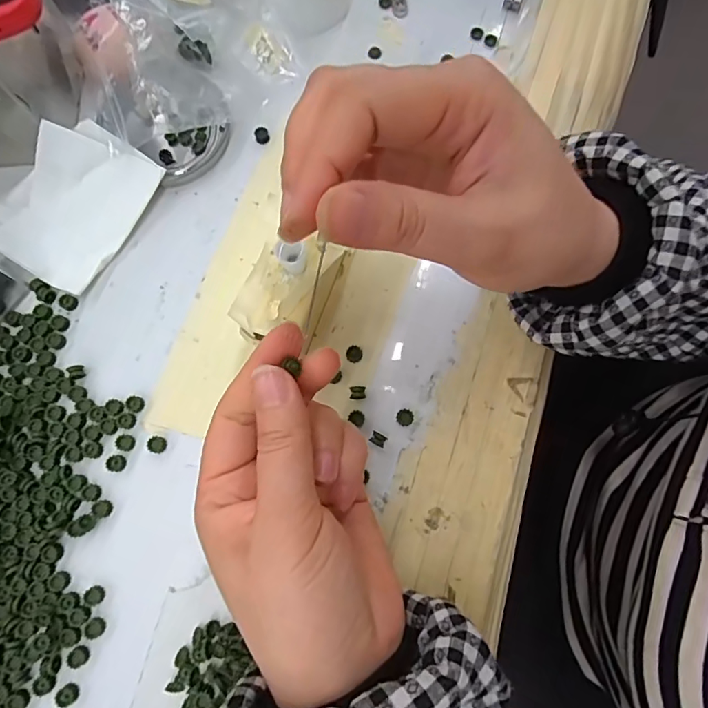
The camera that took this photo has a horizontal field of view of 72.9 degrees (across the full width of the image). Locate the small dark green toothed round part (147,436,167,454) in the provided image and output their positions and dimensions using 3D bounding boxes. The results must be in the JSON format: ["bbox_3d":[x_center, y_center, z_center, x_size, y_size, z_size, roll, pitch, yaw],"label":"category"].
[{"bbox_3d":[-0.103,0.048,0.251,0.008,0.006,0.009,6,76,2],"label":"small dark green toothed round part"}]

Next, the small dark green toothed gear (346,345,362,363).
[{"bbox_3d":[0.000,0.000,0.259,0.009,0.004,0.009,16,77,4],"label":"small dark green toothed gear"}]

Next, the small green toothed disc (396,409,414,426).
[{"bbox_3d":[0.027,0.033,0.251,0.009,0.004,0.008,19,77,5],"label":"small green toothed disc"}]

